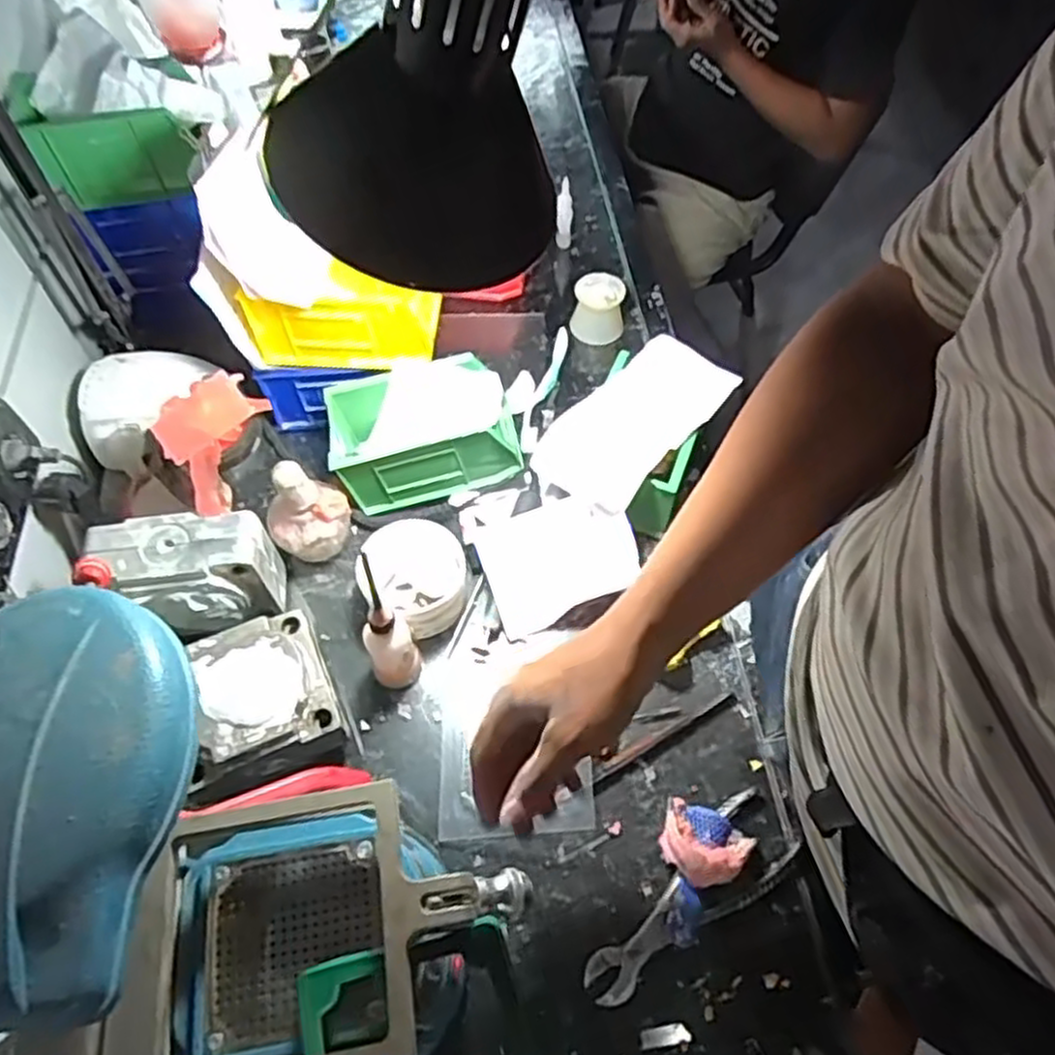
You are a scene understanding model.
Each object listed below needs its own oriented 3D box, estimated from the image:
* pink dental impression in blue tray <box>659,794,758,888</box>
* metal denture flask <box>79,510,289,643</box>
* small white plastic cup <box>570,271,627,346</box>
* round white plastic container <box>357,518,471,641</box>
[{"bbox_3d":[0.134,0.248,0.602,0.068,0.034,0.054,28,62,16],"label":"pink dental impression in blue tray"},{"bbox_3d":[-0.290,0.046,0.669,0.138,0.096,0.078,-8,59,-5],"label":"metal denture flask"},{"bbox_3d":[0.083,-0.251,0.891,0.060,0.056,0.055,7,58,4],"label":"small white plastic cup"},{"bbox_3d":[-0.102,0.048,0.698,0.095,0.051,0.094,0,58,0],"label":"round white plastic container"}]

